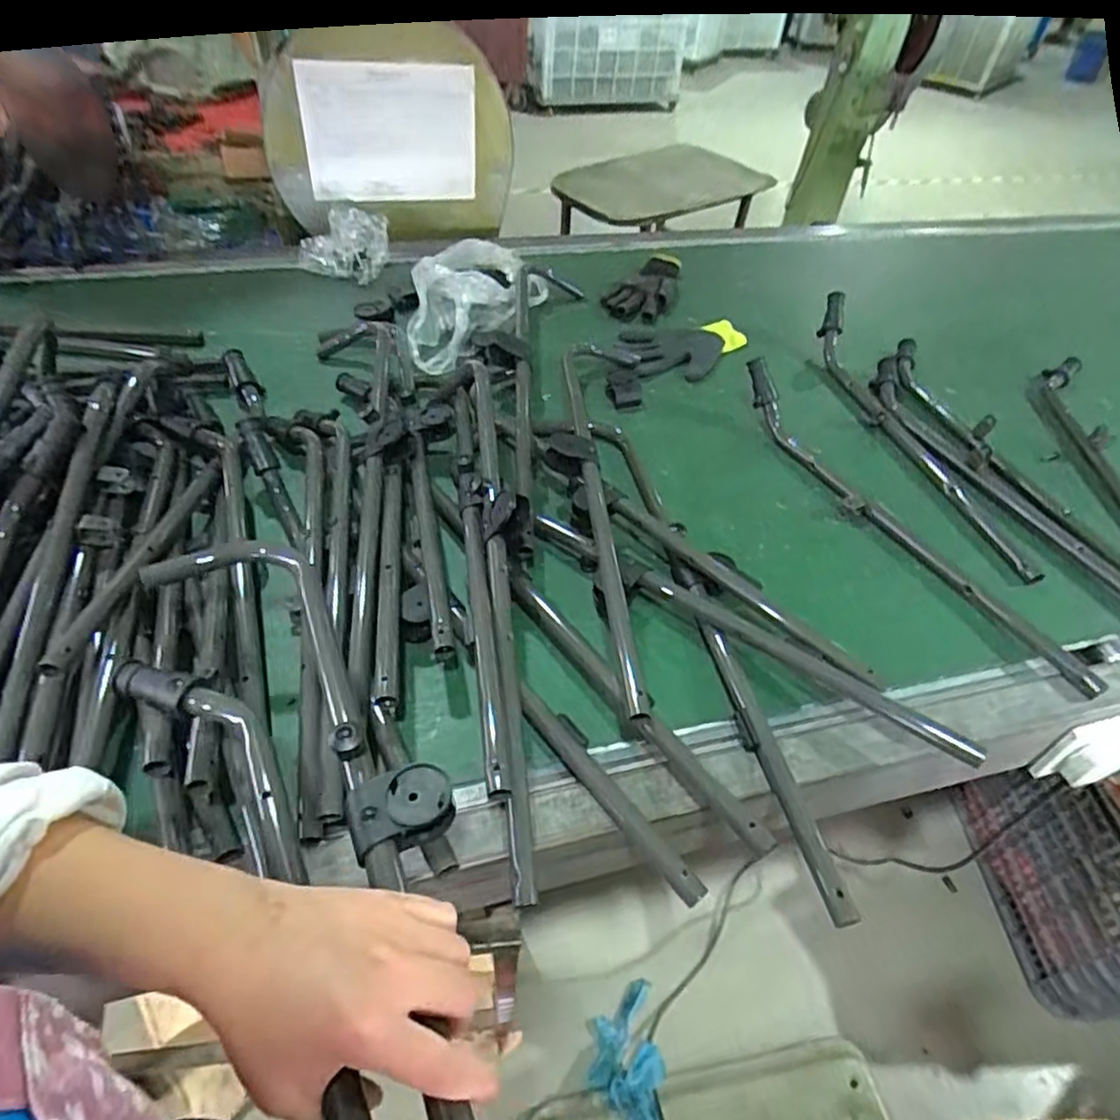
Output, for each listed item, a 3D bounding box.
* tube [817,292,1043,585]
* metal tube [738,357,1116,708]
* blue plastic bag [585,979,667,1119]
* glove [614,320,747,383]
[{"bbox_3d":[0.458,-0.192,0.906,0.061,0.052,0.550,-4,48,-10],"label":"tube"},{"bbox_3d":[0.387,-0.065,0.790,0.065,0.054,0.537,-19,52,-22],"label":"metal tube"},{"bbox_3d":[0.108,0.804,1.070,0.120,0.061,0.258,-1,16,-7],"label":"blue plastic bag"},{"bbox_3d":[0.191,-0.326,1.032,0.218,0.022,0.114,-15,51,-19],"label":"glove"}]

